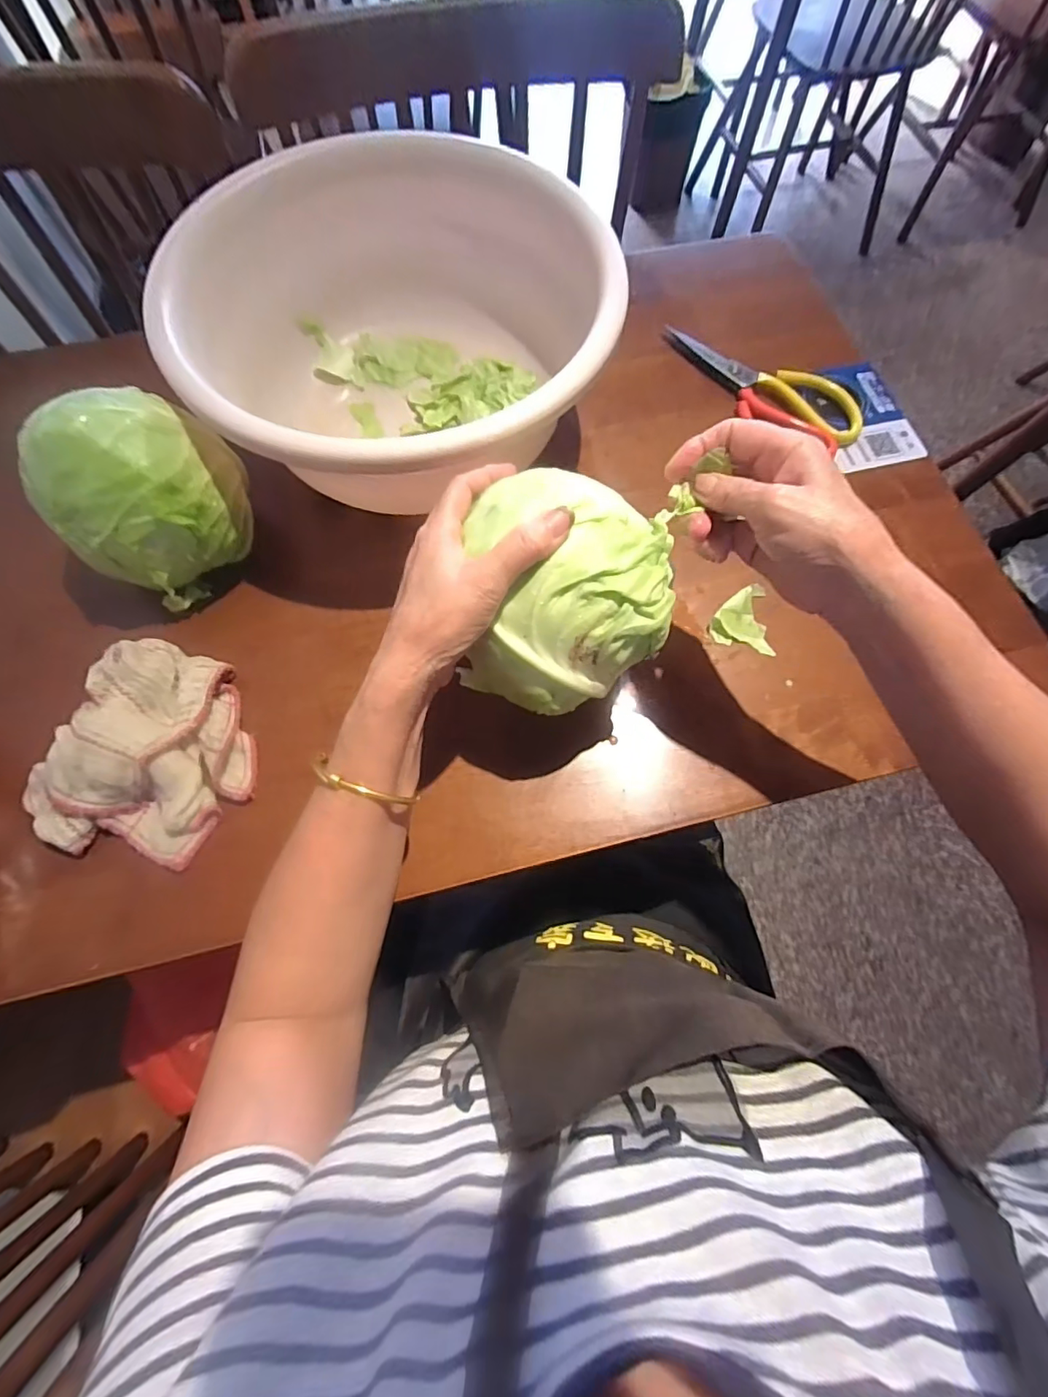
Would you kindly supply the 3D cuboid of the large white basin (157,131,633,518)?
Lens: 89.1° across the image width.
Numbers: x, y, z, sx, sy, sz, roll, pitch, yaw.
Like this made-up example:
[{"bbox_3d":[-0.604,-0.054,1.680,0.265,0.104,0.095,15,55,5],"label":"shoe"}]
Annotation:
[{"bbox_3d":[-0.105,-0.264,0.426,0.286,0.136,0.299,1,70,-1],"label":"large white basin"}]

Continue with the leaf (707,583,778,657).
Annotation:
[{"bbox_3d":[0.171,-0.061,0.420,0.044,0.017,0.052,-4,71,-3],"label":"leaf"}]

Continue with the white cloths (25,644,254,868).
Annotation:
[{"bbox_3d":[-0.259,0.032,0.364,0.138,0.049,0.148,8,70,1],"label":"white cloths"}]

